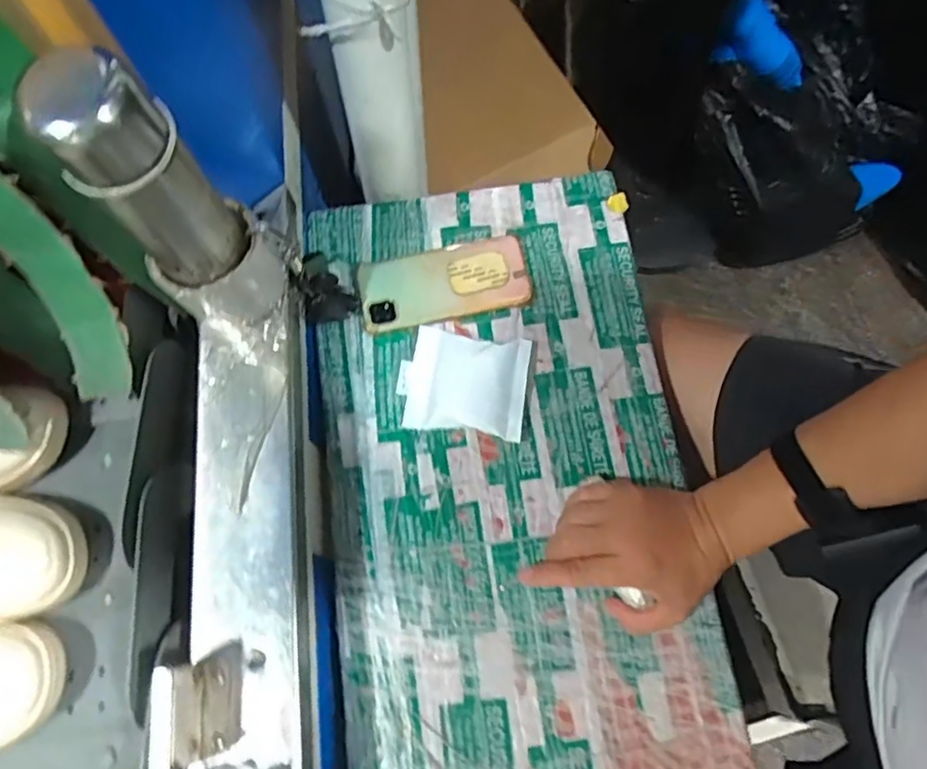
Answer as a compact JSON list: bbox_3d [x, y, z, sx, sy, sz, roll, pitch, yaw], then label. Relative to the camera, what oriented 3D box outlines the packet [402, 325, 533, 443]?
[{"bbox_3d":[0.004,-0.003,0.590,0.107,0.013,0.094,8,73,2],"label":"packet"}]

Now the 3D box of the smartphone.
[{"bbox_3d":[-0.019,-0.101,0.623,0.163,0.014,0.073,-10,73,-3],"label":"smartphone"}]

